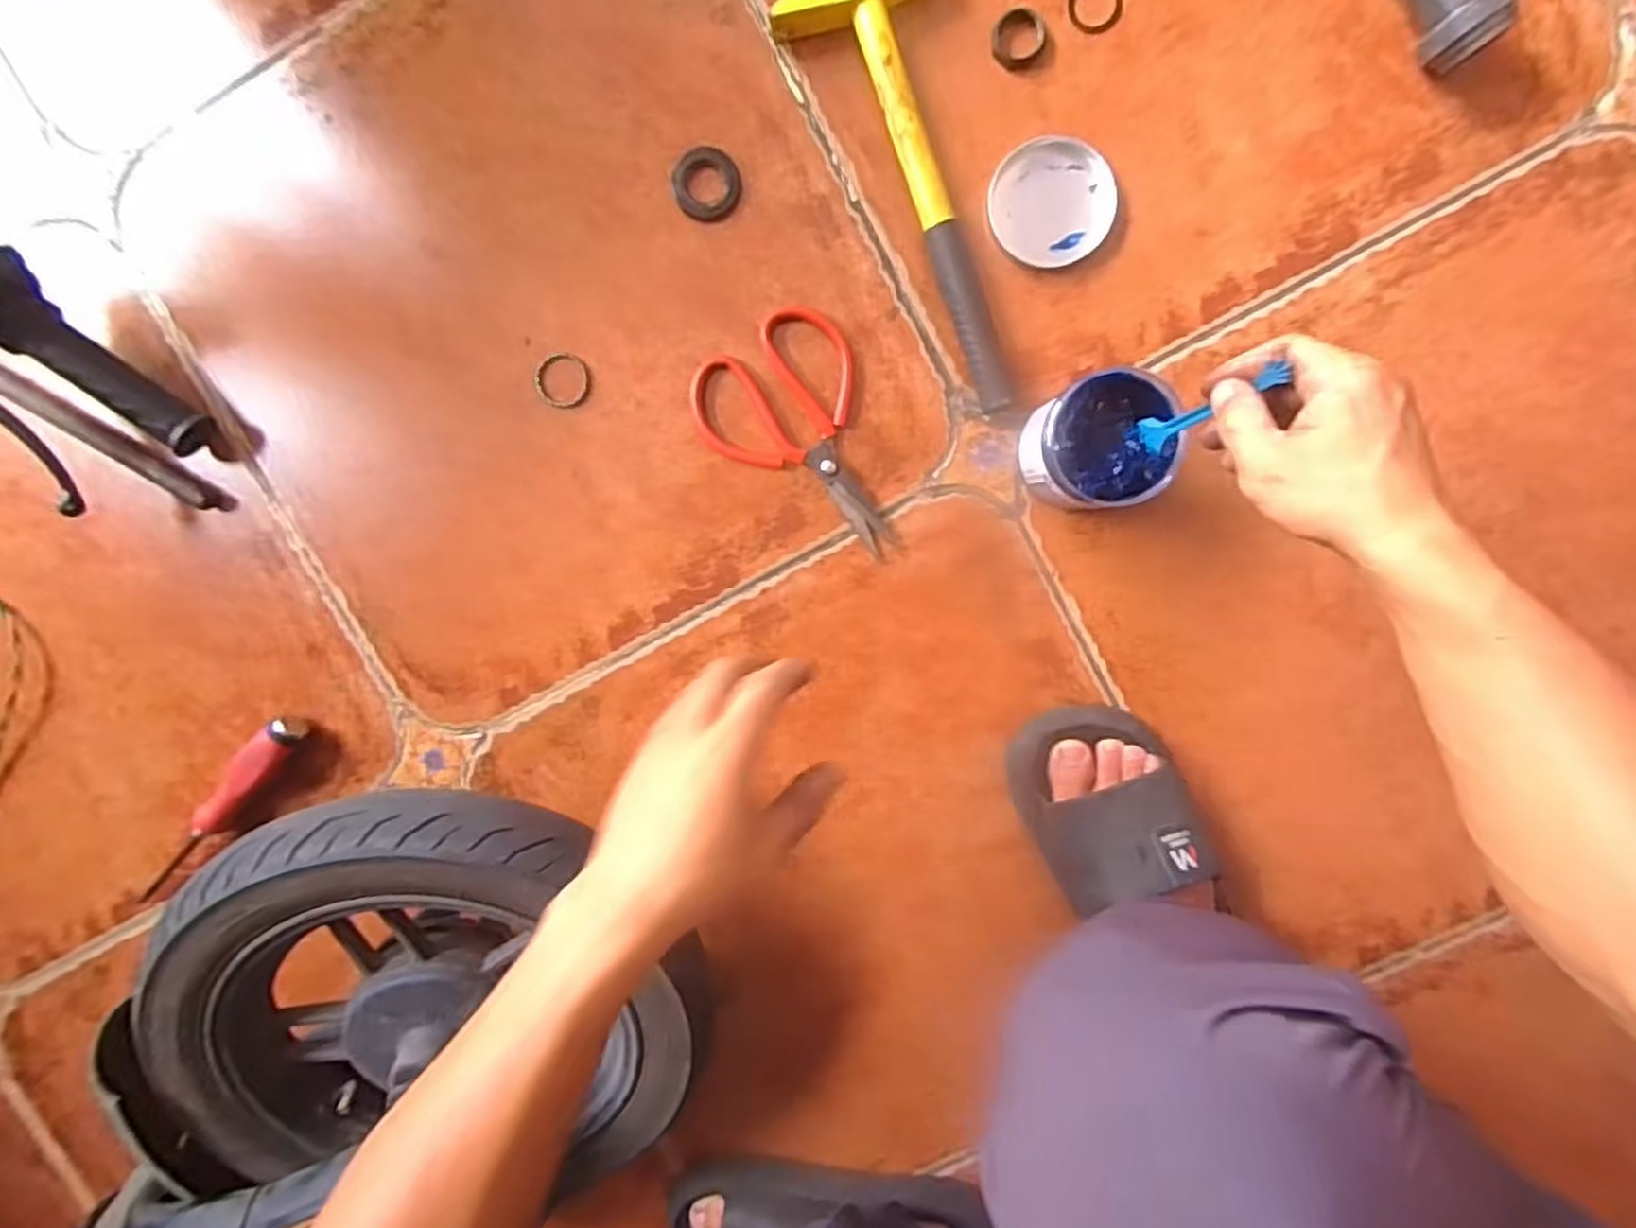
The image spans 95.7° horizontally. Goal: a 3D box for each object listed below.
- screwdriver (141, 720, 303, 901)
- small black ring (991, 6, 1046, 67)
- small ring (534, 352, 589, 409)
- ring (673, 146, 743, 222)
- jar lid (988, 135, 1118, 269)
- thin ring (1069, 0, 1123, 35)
[{"bbox_3d":[-0.493,0.168,0.610,0.026,0.037,0.213,42,98,-3],"label":"screwdriver"},{"bbox_3d":[0.138,-0.397,0.508,0.036,0.010,0.035,0,98,3],"label":"small black ring"},{"bbox_3d":[-0.193,-0.176,0.557,0.040,0.005,0.040,0,98,3],"label":"small ring"},{"bbox_3d":[-0.079,-0.311,0.533,0.047,0.011,0.049,0,98,3],"label":"ring"},{"bbox_3d":[0.166,-0.288,0.520,0.084,0.020,0.077,0,98,3],"label":"jar lid"},{"bbox_3d":[0.191,-0.419,0.509,0.034,0.004,0.037,0,98,3],"label":"thin ring"}]

